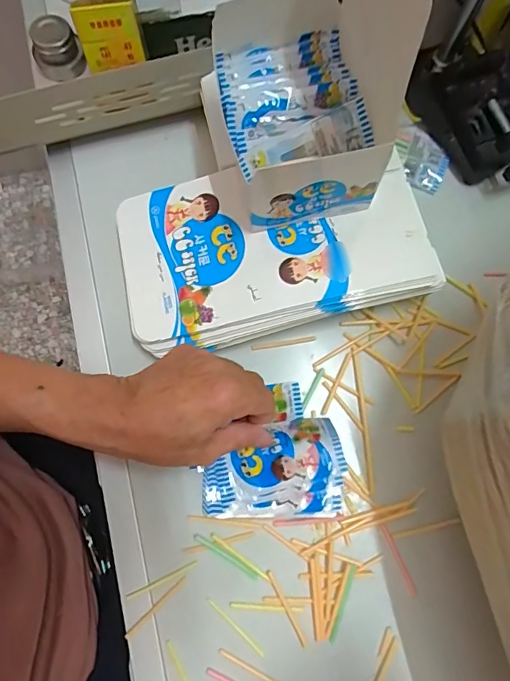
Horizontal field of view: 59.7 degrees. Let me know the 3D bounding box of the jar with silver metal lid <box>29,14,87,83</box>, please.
[{"bbox_3d":[-0.205,-0.300,0.458,0.048,0.041,0.039,-19,77,-5],"label":"jar with silver metal lid"}]

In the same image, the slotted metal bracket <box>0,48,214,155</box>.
[{"bbox_3d":[-0.151,-0.219,0.417,0.225,0.063,0.009,-14,77,-4],"label":"slotted metal bracket"}]

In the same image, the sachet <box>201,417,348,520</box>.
[{"bbox_3d":[0.014,0.108,0.365,0.117,0.035,0.076,-6,76,-2],"label":"sachet"}]

